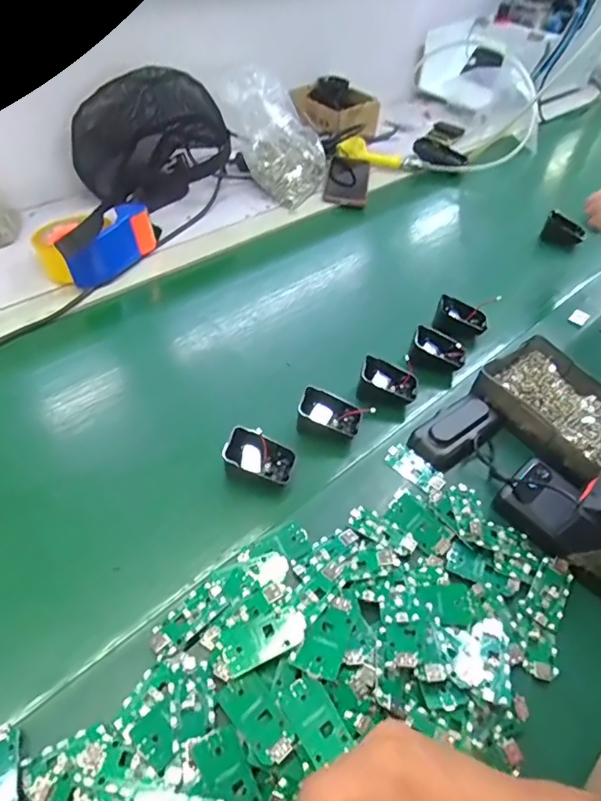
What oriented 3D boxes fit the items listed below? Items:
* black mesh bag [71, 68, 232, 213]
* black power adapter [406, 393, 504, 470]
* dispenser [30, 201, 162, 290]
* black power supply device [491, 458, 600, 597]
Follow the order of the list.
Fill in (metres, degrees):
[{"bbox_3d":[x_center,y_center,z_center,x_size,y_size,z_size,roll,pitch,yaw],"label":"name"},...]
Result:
[{"bbox_3d":[-0.245,-0.422,0.825,0.214,0.169,0.144,-34,59,-29],"label":"black mesh bag"},{"bbox_3d":[0.170,0.029,0.550,0.112,0.025,0.057,-35,59,-30],"label":"black power adapter"},{"bbox_3d":[-0.278,-0.225,0.711,0.081,0.073,0.162,31,53,21],"label":"dispenser"},{"bbox_3d":[0.268,0.105,0.459,0.076,0.071,0.152,-33,58,-29],"label":"black power supply device"}]

